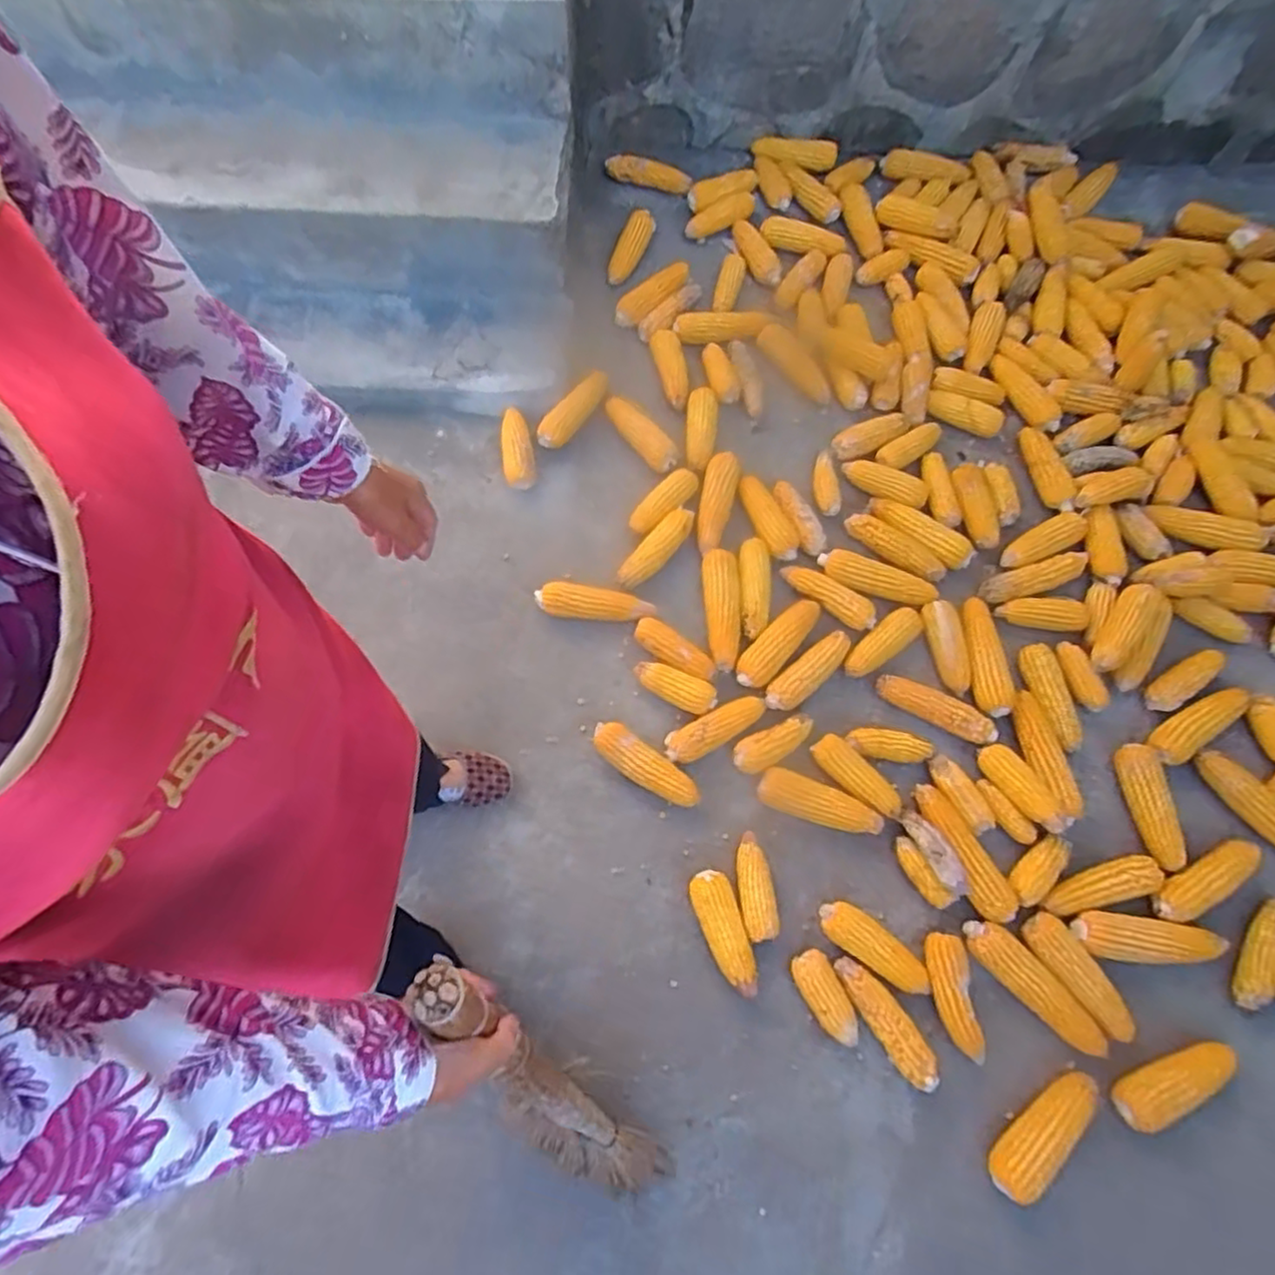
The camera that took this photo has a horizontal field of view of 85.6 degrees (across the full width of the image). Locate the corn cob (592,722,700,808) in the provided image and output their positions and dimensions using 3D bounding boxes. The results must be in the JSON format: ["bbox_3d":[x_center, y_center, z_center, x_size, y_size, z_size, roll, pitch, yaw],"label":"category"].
[{"bbox_3d":[0.011,0.209,1.125,0.198,0.044,0.065,35,71,13],"label":"corn cob"}]

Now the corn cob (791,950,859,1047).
[{"bbox_3d":[0.273,0.521,0.999,0.056,0.041,0.127,-24,69,-10],"label":"corn cob"}]

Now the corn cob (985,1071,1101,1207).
[{"bbox_3d":[0.554,0.671,0.935,0.196,0.049,0.072,-42,73,-16],"label":"corn cob"}]

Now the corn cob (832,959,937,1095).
[{"bbox_3d":[0.357,0.552,0.989,0.060,0.042,0.196,-34,71,-14],"label":"corn cob"}]

